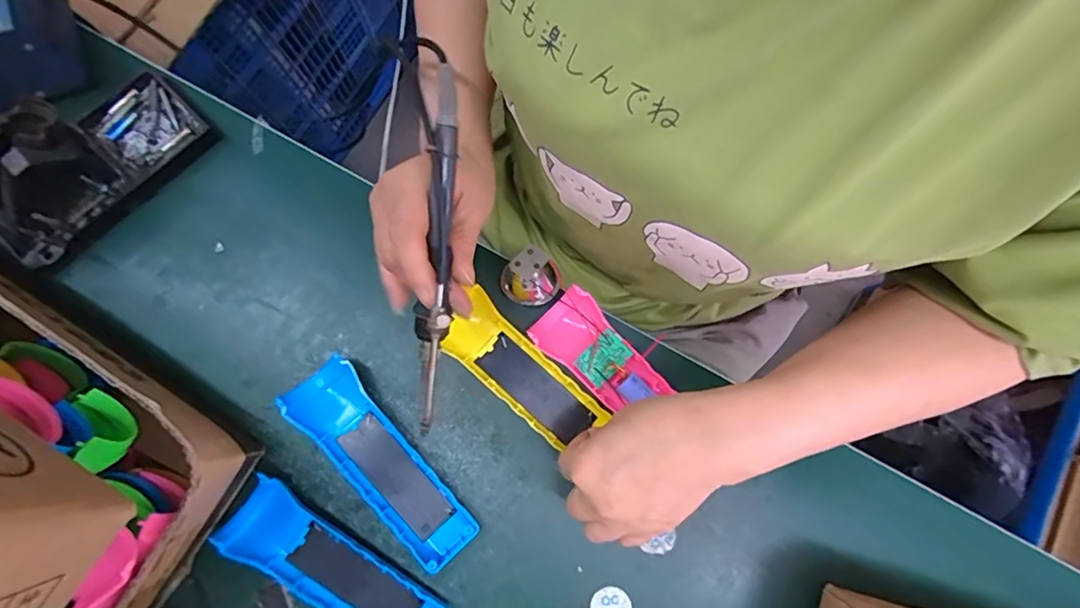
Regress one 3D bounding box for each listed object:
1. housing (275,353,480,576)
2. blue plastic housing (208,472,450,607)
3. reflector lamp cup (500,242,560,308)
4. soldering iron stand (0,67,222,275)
[{"bbox_3d":[-0.107,0.105,0.349,0.048,0.025,0.156,-44,85,-9],"label":"housing"},{"bbox_3d":[-0.134,0.175,0.338,0.155,0.021,0.050,35,80,4],"label":"blue plastic housing"},{"bbox_3d":[-0.007,-0.018,0.373,0.038,0.027,0.037,1,80,-3],"label":"reflector lamp cup"},{"bbox_3d":[-0.324,-0.104,0.361,0.072,0.079,0.153,44,80,5],"label":"soldering iron stand"}]

